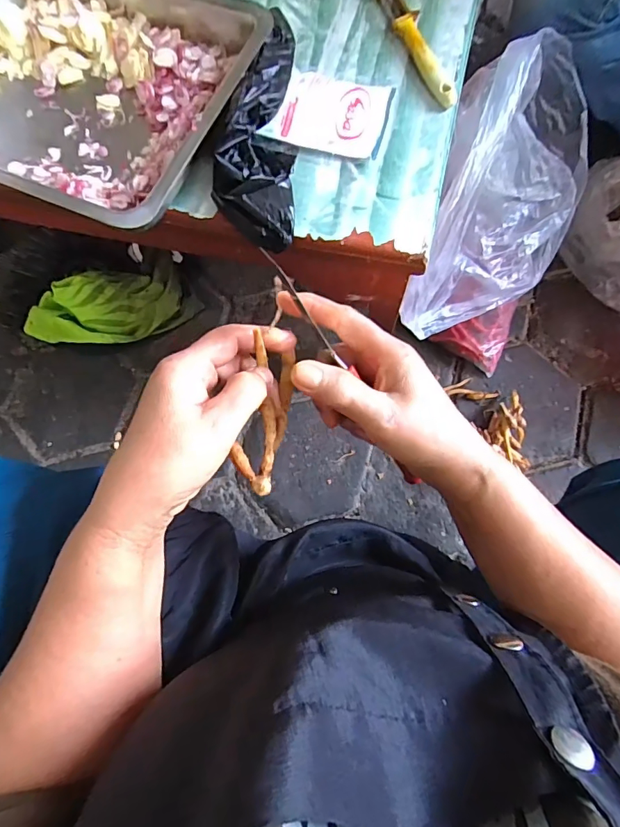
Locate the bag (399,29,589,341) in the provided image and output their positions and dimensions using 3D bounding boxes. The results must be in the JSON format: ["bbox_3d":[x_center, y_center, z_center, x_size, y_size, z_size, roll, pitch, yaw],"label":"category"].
[{"bbox_3d":[0.254,-0.262,0.564,0.196,0.222,0.293,15,77,7],"label":"bag"}]

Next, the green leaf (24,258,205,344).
[{"bbox_3d":[-0.332,-0.177,0.753,0.278,0.081,0.112,-10,76,-1],"label":"green leaf"}]

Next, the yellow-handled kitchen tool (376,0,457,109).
[{"bbox_3d":[0.109,-0.382,0.461,0.024,0.015,0.173,-20,77,-4],"label":"yellow-handled kitchen tool"}]

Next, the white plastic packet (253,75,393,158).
[{"bbox_3d":[0.021,-0.298,0.445,0.111,0.020,0.082,13,77,4],"label":"white plastic packet"}]

